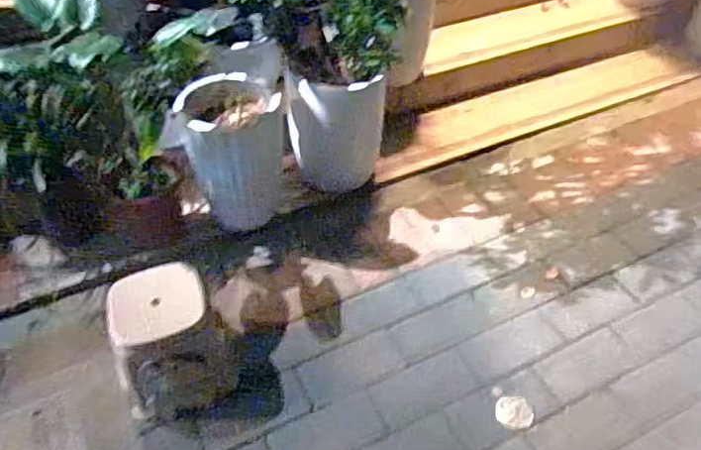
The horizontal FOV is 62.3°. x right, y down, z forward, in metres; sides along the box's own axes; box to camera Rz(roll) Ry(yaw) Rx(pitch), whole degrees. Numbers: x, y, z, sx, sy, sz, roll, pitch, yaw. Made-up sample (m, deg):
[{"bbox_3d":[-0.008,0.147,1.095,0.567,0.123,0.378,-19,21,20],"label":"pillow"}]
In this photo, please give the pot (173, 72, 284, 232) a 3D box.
[{"bbox_3d":[-0.355,-0.231,1.835,0.293,0.391,0.283,-1,44,1],"label":"pot"}]

